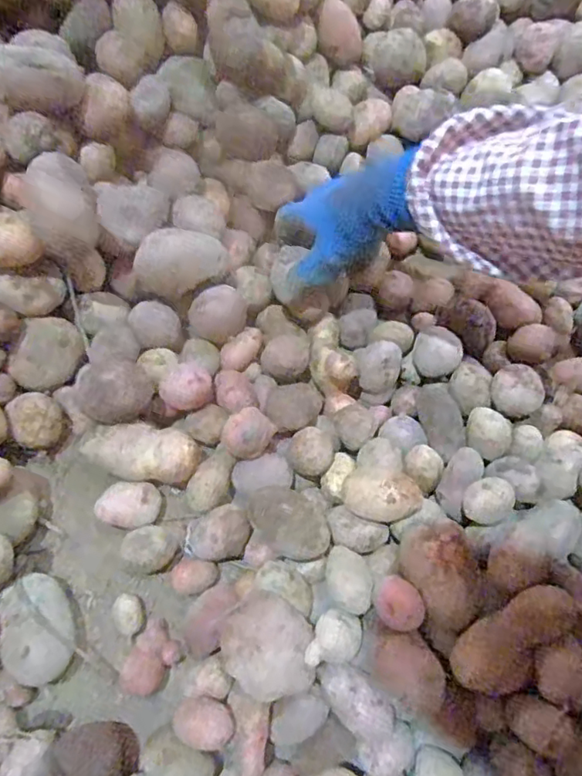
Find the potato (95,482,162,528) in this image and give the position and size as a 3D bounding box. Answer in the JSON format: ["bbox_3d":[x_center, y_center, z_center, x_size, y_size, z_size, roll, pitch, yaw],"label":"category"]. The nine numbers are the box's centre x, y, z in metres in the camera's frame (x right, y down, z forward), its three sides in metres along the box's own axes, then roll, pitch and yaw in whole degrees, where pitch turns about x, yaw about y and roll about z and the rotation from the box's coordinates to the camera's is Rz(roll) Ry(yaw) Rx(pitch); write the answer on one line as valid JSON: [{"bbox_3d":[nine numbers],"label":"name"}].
[{"bbox_3d":[-0.129,0.094,0.456,0.043,0.030,0.034,-8,73,-2],"label":"potato"}]

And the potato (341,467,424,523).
[{"bbox_3d":[0.070,0.082,0.441,0.056,0.039,0.040,15,73,6],"label":"potato"}]

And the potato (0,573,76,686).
[{"bbox_3d":[-0.186,0.177,0.422,0.043,0.045,0.072,-26,74,-7],"label":"potato"}]

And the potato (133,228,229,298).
[{"bbox_3d":[-0.090,-0.106,0.474,0.079,0.039,0.044,-11,73,-3],"label":"potato"}]

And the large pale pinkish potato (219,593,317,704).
[{"bbox_3d":[-0.015,0.185,0.405,0.069,0.038,0.061,40,77,12],"label":"large pale pinkish potato"}]

